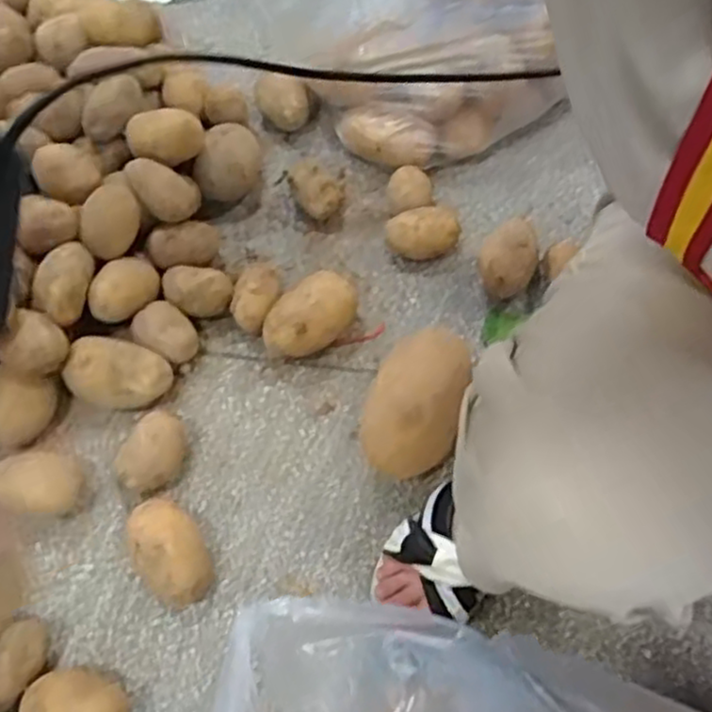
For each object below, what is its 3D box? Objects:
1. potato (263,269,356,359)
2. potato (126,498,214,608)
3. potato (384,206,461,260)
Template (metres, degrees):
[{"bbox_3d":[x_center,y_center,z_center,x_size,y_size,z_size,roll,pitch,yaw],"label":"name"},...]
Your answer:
[{"bbox_3d":[-0.050,-0.041,0.800,0.106,0.067,0.069,-28,64,-12],"label":"potato"},{"bbox_3d":[-0.176,0.184,0.693,0.063,0.054,0.100,-27,64,-12],"label":"potato"},{"bbox_3d":[0.078,-0.141,0.854,0.082,0.049,0.045,-6,62,-1],"label":"potato"}]

